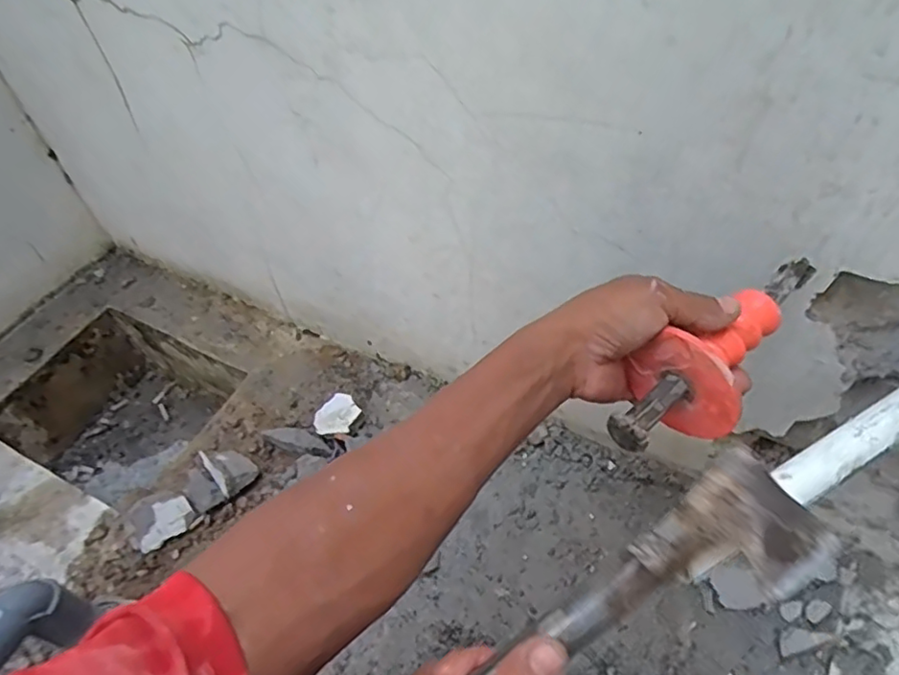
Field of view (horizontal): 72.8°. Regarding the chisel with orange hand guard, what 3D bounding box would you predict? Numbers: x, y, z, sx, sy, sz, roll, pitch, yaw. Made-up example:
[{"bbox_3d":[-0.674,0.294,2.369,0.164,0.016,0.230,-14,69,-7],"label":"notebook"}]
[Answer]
[{"bbox_3d":[0.173,0.002,0.380,0.201,0.058,0.066,-35,56,-23],"label":"chisel with orange hand guard"}]

